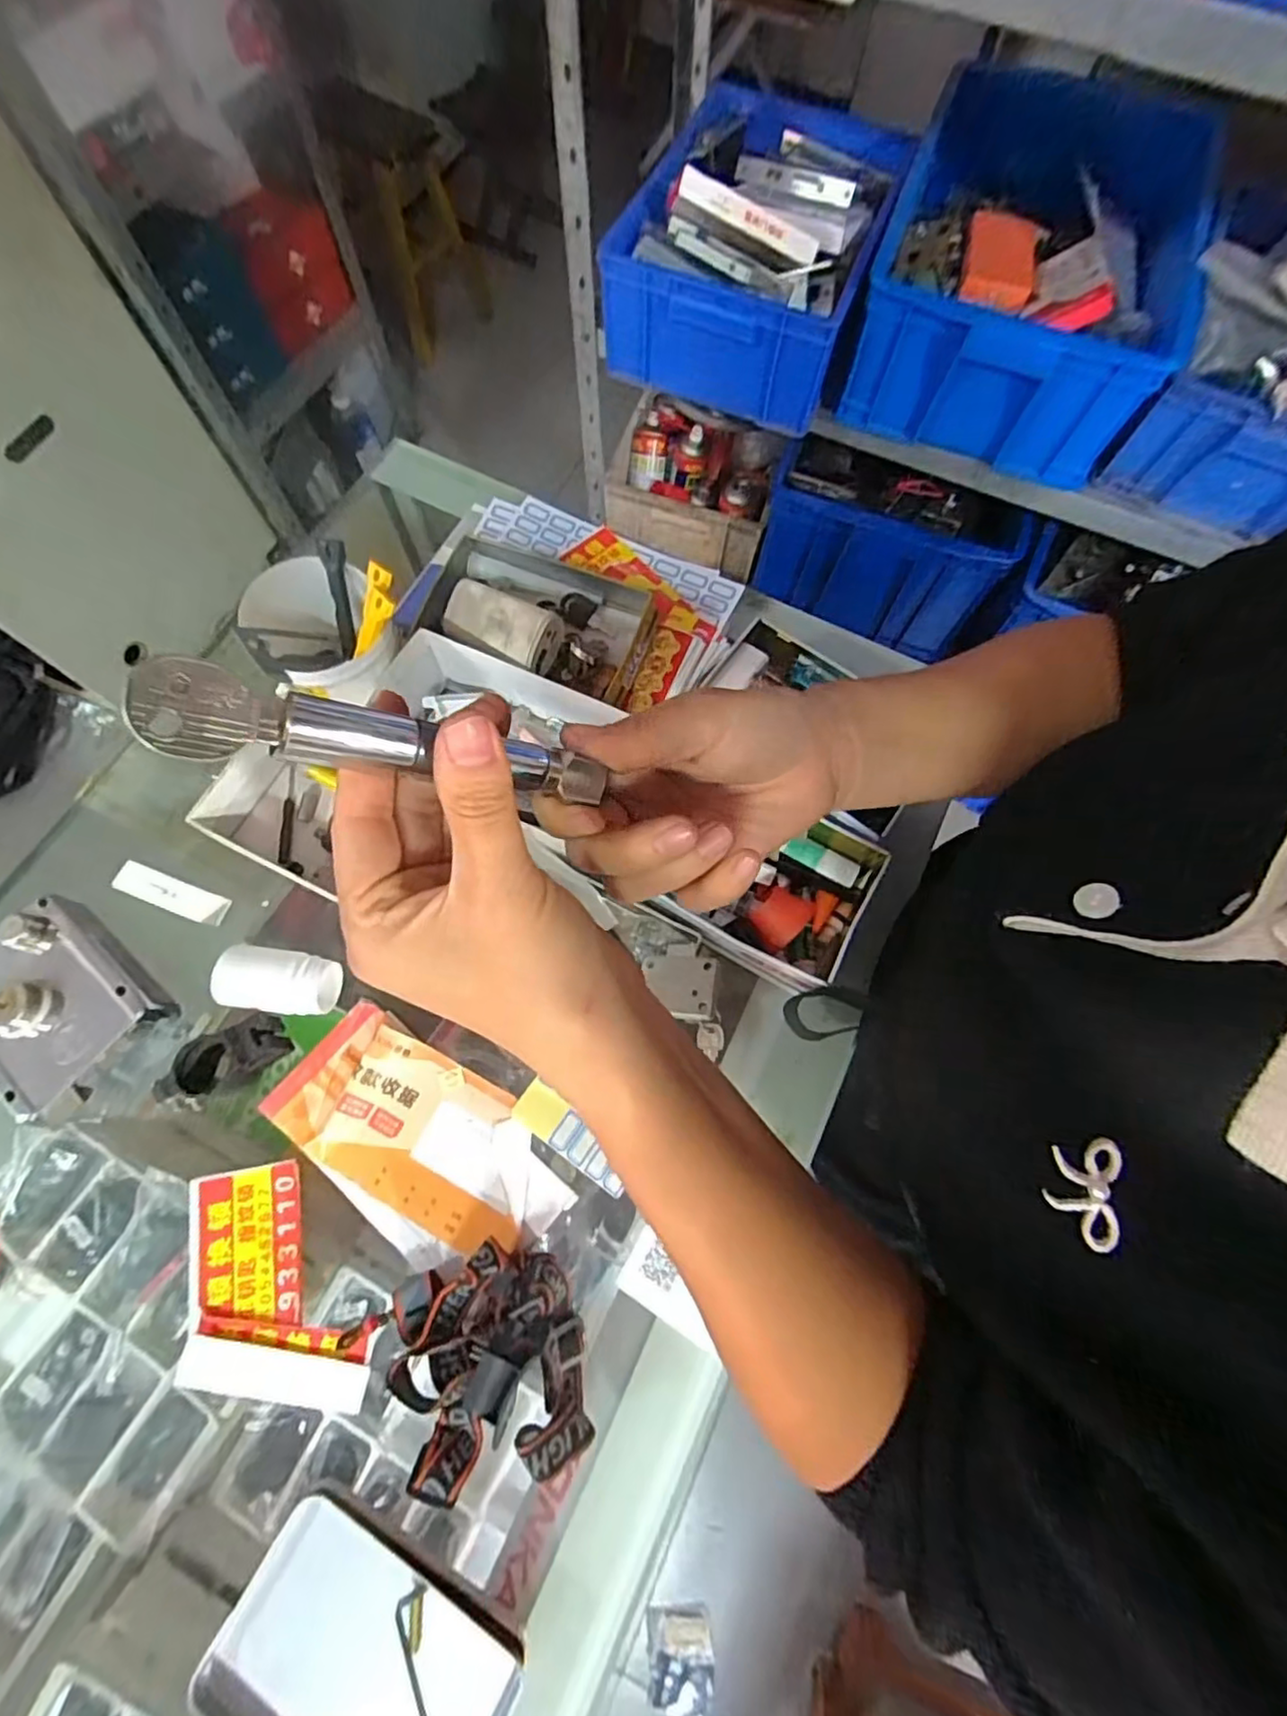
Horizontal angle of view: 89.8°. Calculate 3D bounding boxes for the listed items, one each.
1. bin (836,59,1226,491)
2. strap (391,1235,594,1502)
[{"bbox_3d":[0.495,-0.746,0.831,0.375,0.181,0.446,22,72,6],"label":"bin"},{"bbox_3d":[-0.083,0.262,0.334,0.102,0.042,0.102,-21,73,-8],"label":"strap"}]

